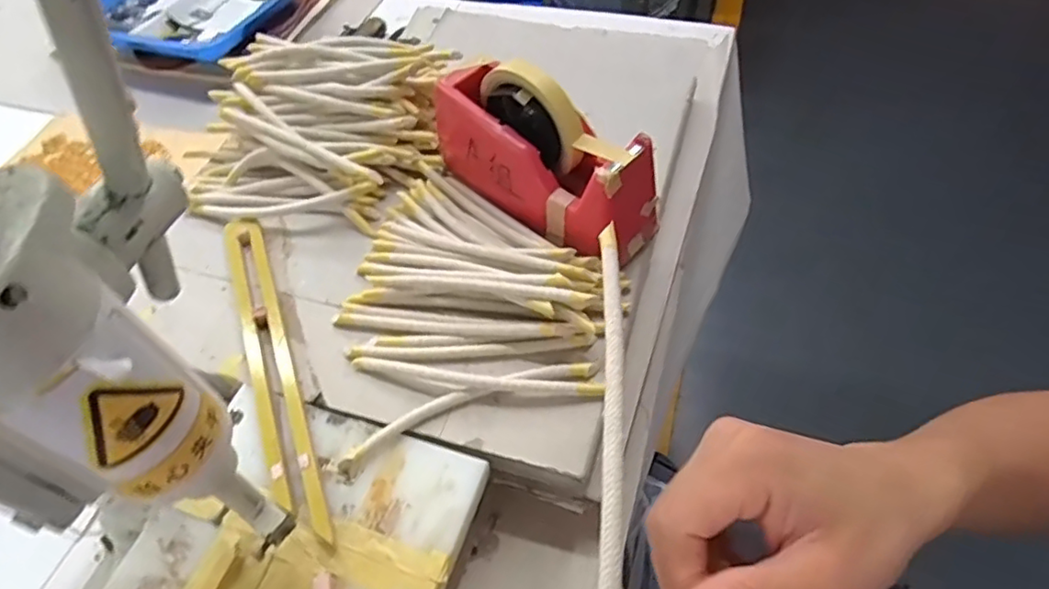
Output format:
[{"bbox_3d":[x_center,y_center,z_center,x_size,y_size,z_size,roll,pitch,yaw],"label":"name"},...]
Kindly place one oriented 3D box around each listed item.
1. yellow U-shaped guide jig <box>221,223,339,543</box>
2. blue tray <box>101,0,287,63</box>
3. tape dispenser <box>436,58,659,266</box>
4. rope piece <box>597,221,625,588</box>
[{"bbox_3d":[-0.198,0.046,0.474,0.034,0.014,0.306,-21,55,-11],"label":"yellow U-shaped guide jig"},{"bbox_3d":[-0.484,-0.402,0.851,0.306,0.036,0.212,14,56,15],"label":"blue tray"},{"bbox_3d":[0.009,-0.119,0.498,0.202,0.111,0.067,34,63,26],"label":"tape dispenser"},{"bbox_3d":[0.040,0.047,0.287,0.011,0.012,0.202,2,56,5],"label":"rope piece"}]

